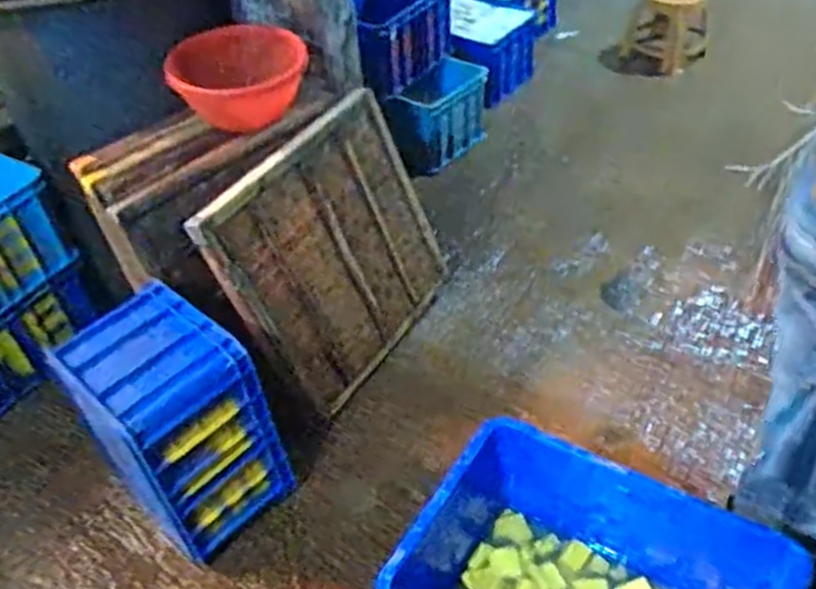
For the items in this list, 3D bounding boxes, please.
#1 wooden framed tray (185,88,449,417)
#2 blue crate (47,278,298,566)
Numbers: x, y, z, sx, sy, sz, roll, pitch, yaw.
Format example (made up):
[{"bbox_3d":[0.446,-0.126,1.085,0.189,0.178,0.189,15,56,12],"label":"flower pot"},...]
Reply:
[{"bbox_3d":[-0.161,-0.101,1.868,0.060,0.586,0.605,4,40,42],"label":"wooden framed tray"},{"bbox_3d":[-0.480,0.262,1.592,0.297,0.461,0.319,-31,46,-28],"label":"blue crate"}]

